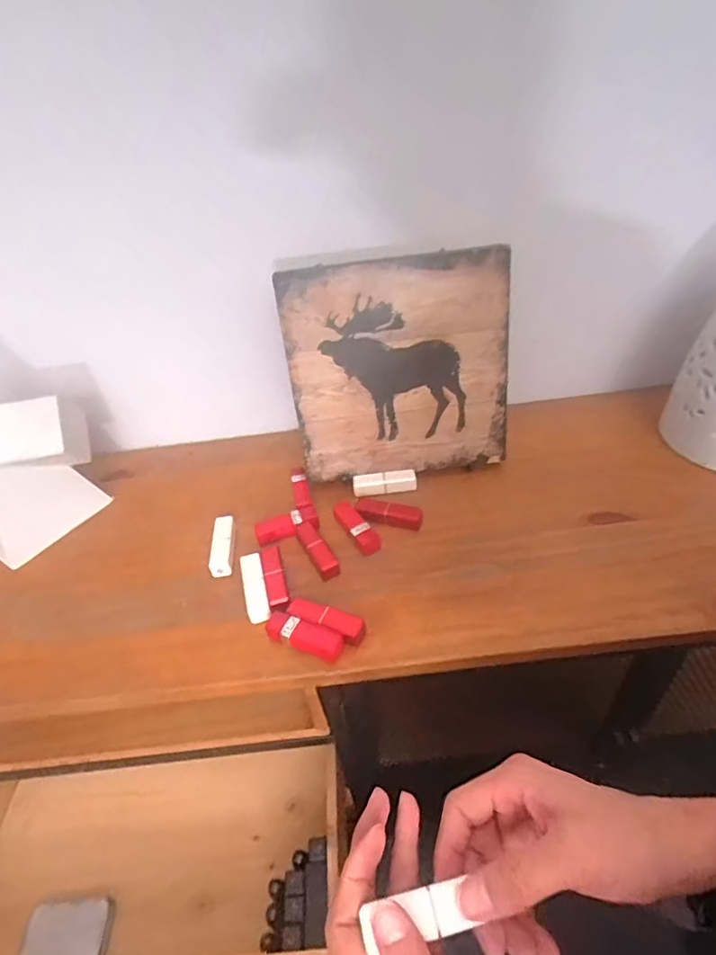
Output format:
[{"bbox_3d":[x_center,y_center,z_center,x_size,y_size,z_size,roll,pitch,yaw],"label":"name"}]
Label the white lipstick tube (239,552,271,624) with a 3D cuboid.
[{"bbox_3d":[-0.110,0.115,0.530,0.024,0.018,0.081,-14,41,-10],"label":"white lipstick tube"}]

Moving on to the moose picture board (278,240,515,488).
[{"bbox_3d":[0.049,-0.124,0.592,0.251,0.260,0.016,-7,28,1],"label":"moose picture board"}]

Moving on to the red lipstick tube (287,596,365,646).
[{"bbox_3d":[-0.031,0.139,0.488,0.077,0.024,0.022,13,44,21],"label":"red lipstick tube"}]

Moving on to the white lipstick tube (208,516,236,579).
[{"bbox_3d":[-0.155,0.080,0.581,0.025,0.021,0.081,-7,40,-1],"label":"white lipstick tube"}]

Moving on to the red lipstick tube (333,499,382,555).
[{"bbox_3d":[-0.003,0.056,0.584,0.024,0.020,0.080,-26,44,-22],"label":"red lipstick tube"}]

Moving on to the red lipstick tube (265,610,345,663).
[{"bbox_3d":[-0.053,0.150,0.478,0.080,0.024,0.023,13,44,21],"label":"red lipstick tube"}]

